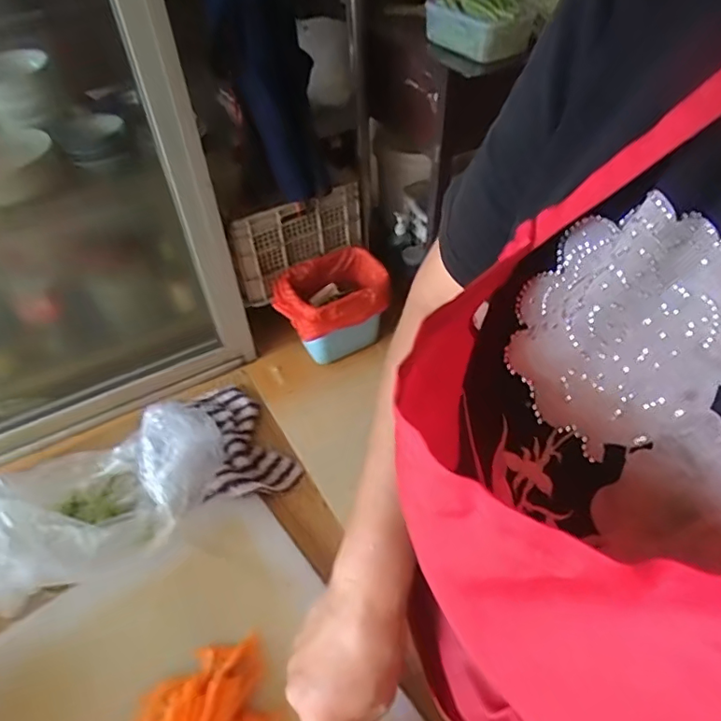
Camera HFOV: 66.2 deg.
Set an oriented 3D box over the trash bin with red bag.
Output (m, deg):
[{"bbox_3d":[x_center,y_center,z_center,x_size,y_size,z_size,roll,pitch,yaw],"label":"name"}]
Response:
[{"bbox_3d":[-0.079,-0.137,1.538,0.291,0.283,0.186,-24,49,-17],"label":"trash bin with red bag"}]

